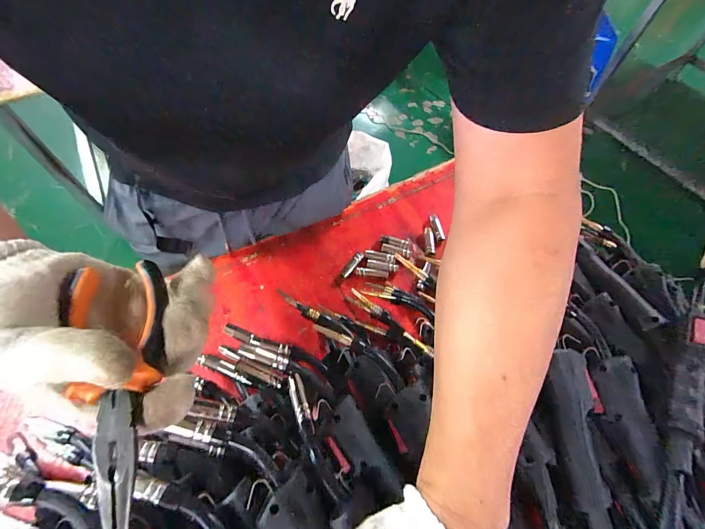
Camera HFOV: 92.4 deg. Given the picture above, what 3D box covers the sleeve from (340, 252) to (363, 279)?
[{"bbox_3d":[-0.001,0.001,0.564,0.015,0.011,0.053,33,64,15],"label":"sleeve"}]

